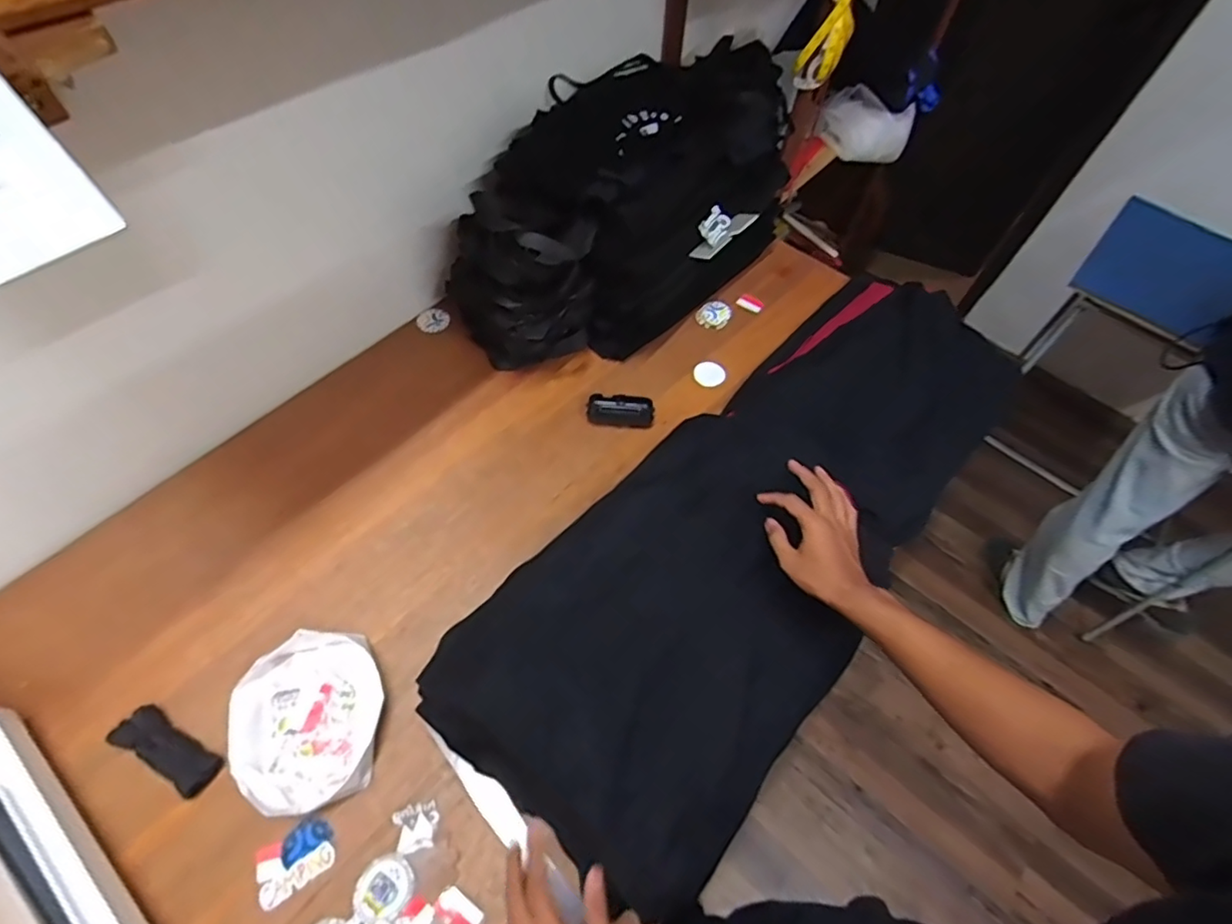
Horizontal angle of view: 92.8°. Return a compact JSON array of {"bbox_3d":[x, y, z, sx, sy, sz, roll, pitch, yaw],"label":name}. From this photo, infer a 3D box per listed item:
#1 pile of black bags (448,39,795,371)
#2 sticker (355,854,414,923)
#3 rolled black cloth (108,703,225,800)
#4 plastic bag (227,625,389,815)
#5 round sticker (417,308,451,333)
[{"bbox_3d":[0.030,-0.463,1.042,0.382,0.273,0.676,41,63,19],"label":"pile of black bags"},{"bbox_3d":[-0.252,0.464,0.638,0.056,0.005,0.060,1,58,-2],"label":"sticker"},{"bbox_3d":[-0.519,0.337,0.684,0.135,0.034,0.044,27,60,13],"label":"rolled black cloth"},{"bbox_3d":[-0.369,0.308,0.707,0.167,0.047,0.198,-8,59,-8],"label":"plastic bag"},{"bbox_3d":[-0.337,-0.262,1.084,0.060,0.007,0.049,-22,72,1],"label":"round sticker"}]

